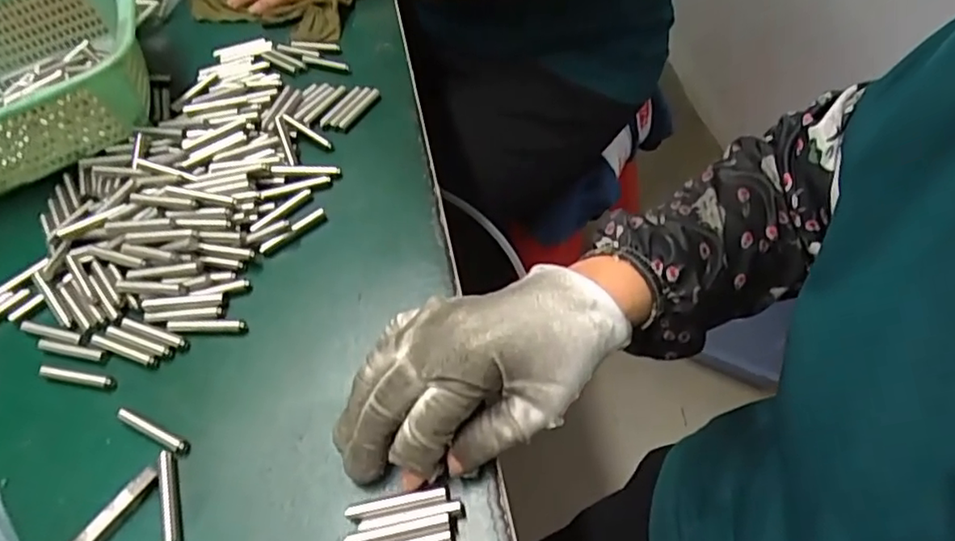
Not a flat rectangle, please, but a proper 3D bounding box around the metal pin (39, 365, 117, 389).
[{"bbox_3d":[-0.233,0.061,0.353,0.052,0.004,0.007,8,53,12],"label":"metal pin"}]

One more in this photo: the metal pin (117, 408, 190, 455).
[{"bbox_3d":[-0.176,0.087,0.329,0.051,0.006,0.008,19,59,20],"label":"metal pin"}]

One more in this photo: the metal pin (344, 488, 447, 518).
[{"bbox_3d":[-0.038,0.108,0.285,0.048,0.004,0.007,-13,51,4],"label":"metal pin"}]

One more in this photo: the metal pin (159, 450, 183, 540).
[{"bbox_3d":[-0.153,0.113,0.303,0.008,0.008,0.048,-21,54,-7],"label":"metal pin"}]

